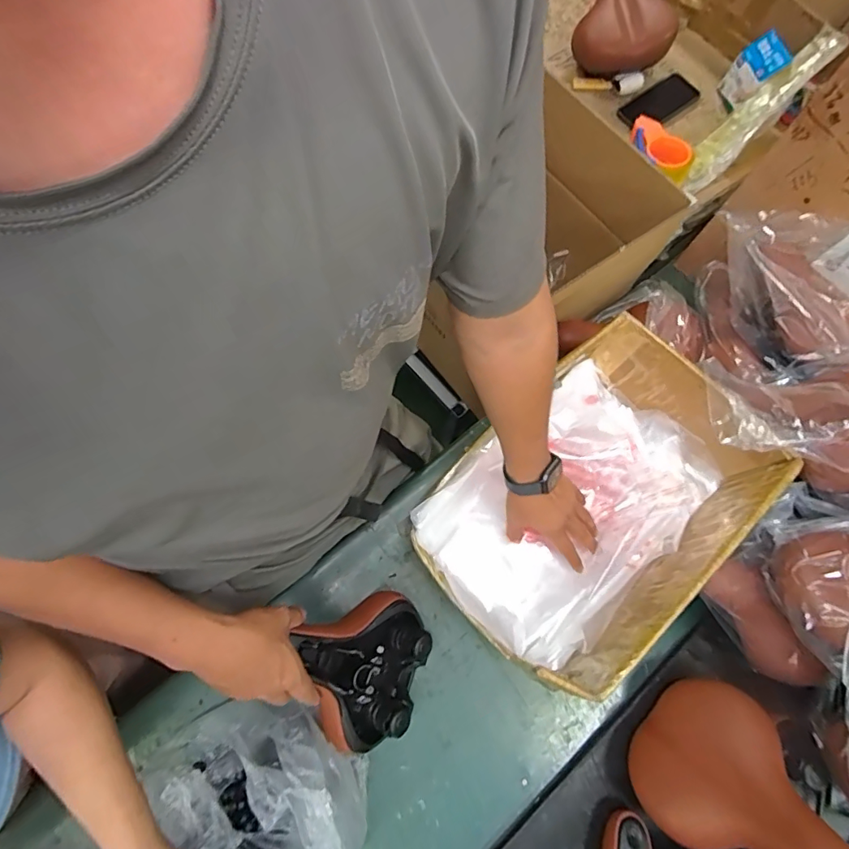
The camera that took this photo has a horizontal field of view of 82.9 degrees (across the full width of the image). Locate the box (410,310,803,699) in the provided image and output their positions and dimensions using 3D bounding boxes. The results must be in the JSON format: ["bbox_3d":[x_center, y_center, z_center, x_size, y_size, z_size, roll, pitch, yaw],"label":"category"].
[{"bbox_3d":[0.219,0.103,0.666,0.426,0.193,0.298,-42,78,-14],"label":"box"}]

